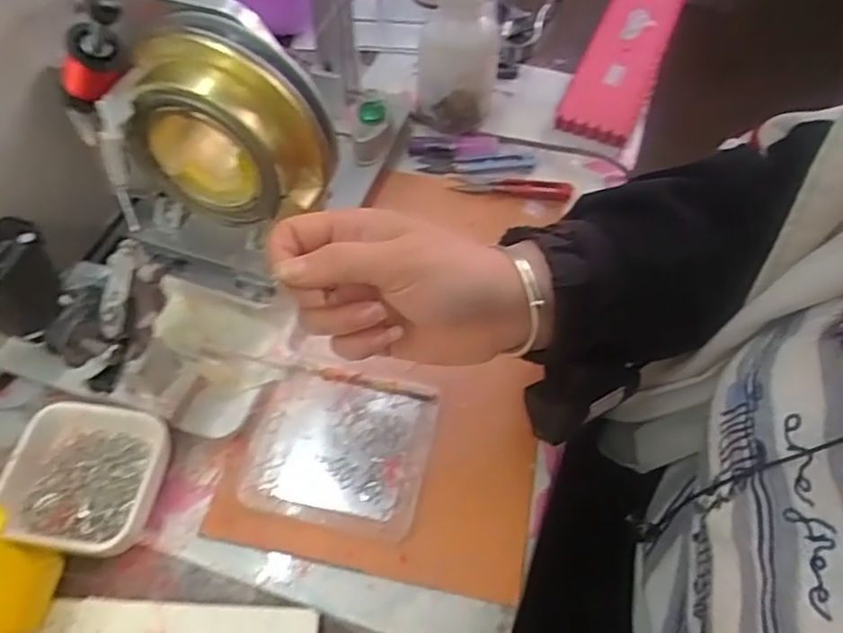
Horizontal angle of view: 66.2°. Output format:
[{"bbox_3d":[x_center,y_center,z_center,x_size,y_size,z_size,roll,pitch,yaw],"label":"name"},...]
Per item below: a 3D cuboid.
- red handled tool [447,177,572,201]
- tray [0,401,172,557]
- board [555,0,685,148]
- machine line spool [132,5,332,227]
[{"bbox_3d":[0.075,-0.108,0.544,0.099,0.005,0.020,4,54,2],"label":"red handled tool"},{"bbox_3d":[-0.196,0.095,0.379,0.081,0.032,0.083,7,54,4],"label":"tray"},{"bbox_3d":[0.222,-0.294,0.674,0.071,0.026,0.343,20,56,13],"label":"board"},{"bbox_3d":[-0.104,-0.101,0.343,0.109,0.094,0.047,21,57,11],"label":"machine line spool"}]

